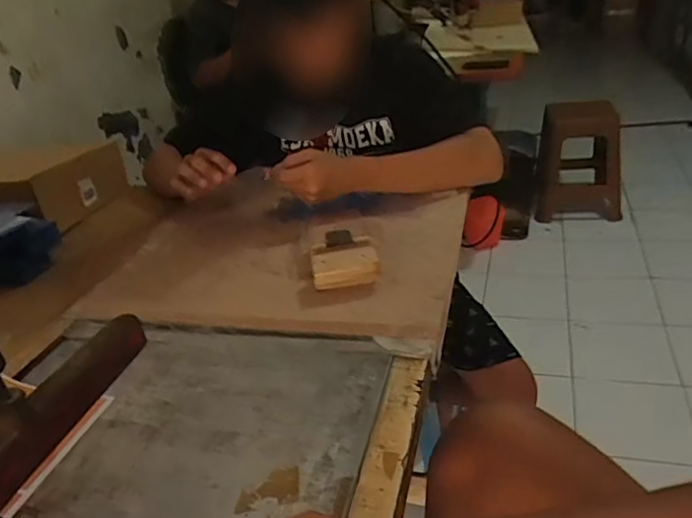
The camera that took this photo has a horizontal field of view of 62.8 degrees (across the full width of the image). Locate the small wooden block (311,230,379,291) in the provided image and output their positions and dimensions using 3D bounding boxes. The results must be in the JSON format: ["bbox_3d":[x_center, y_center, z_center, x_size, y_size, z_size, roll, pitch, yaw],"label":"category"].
[{"bbox_3d":[-0.003,-0.001,0.711,0.079,0.035,0.100,-8,29,-2],"label":"small wooden block"}]

